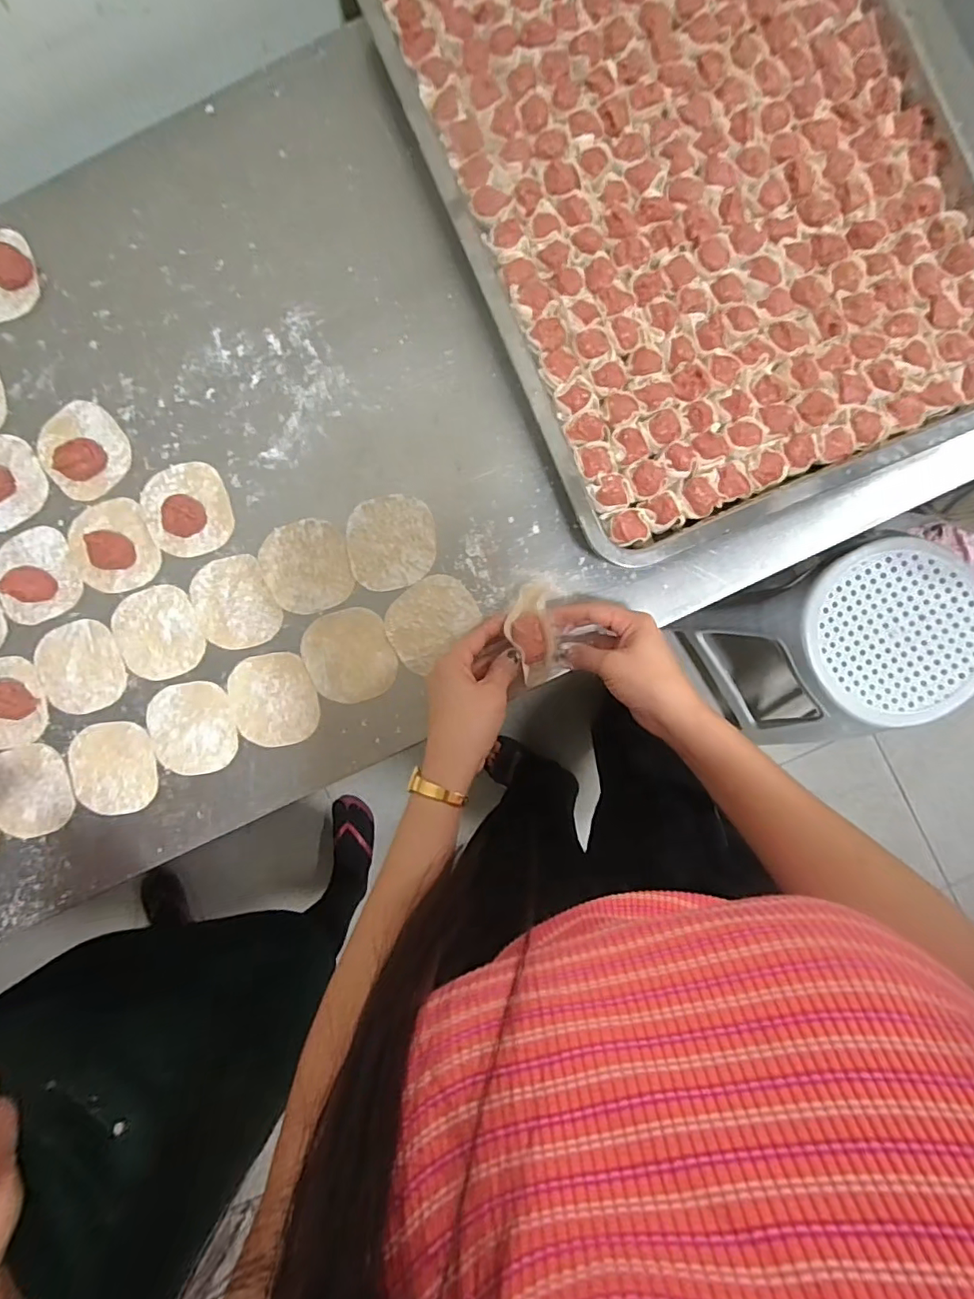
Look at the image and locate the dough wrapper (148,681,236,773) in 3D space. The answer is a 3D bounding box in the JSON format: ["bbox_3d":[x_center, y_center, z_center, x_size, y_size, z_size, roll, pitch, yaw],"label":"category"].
[{"bbox_3d":[-0.264,0.071,0.492,0.078,0.004,0.080,-12,89,2],"label":"dough wrapper"}]

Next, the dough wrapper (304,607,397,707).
[{"bbox_3d":[-0.123,0.006,0.489,0.075,0.004,0.081,-22,88,2],"label":"dough wrapper"}]

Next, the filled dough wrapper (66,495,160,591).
[{"bbox_3d":[-0.339,-0.094,0.489,0.073,0.020,0.082,-24,88,2],"label":"filled dough wrapper"}]

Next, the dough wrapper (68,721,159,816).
[{"bbox_3d":[-0.337,0.107,0.496,0.076,0.004,0.081,-9,89,-1],"label":"dough wrapper"}]

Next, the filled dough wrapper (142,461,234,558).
[{"bbox_3d":[-0.269,-0.126,0.484,0.073,0.023,0.082,-25,88,2],"label":"filled dough wrapper"}]

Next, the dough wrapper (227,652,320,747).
[{"bbox_3d":[-0.189,0.044,0.487,0.074,0.004,0.081,-13,89,2],"label":"dough wrapper"}]

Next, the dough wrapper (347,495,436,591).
[{"bbox_3d":[-0.085,-0.096,0.490,0.077,0.004,0.082,-6,89,2],"label":"dough wrapper"}]

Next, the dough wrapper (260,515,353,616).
[{"bbox_3d":[-0.160,-0.074,0.486,0.075,0.004,0.081,-14,89,2],"label":"dough wrapper"}]

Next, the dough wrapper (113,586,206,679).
[{"bbox_3d":[-0.297,-0.016,0.497,0.074,0.004,0.082,-22,88,2],"label":"dough wrapper"}]

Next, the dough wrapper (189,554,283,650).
[{"bbox_3d":[-0.226,-0.041,0.489,0.070,0.006,0.083,-24,88,2],"label":"dough wrapper"}]

